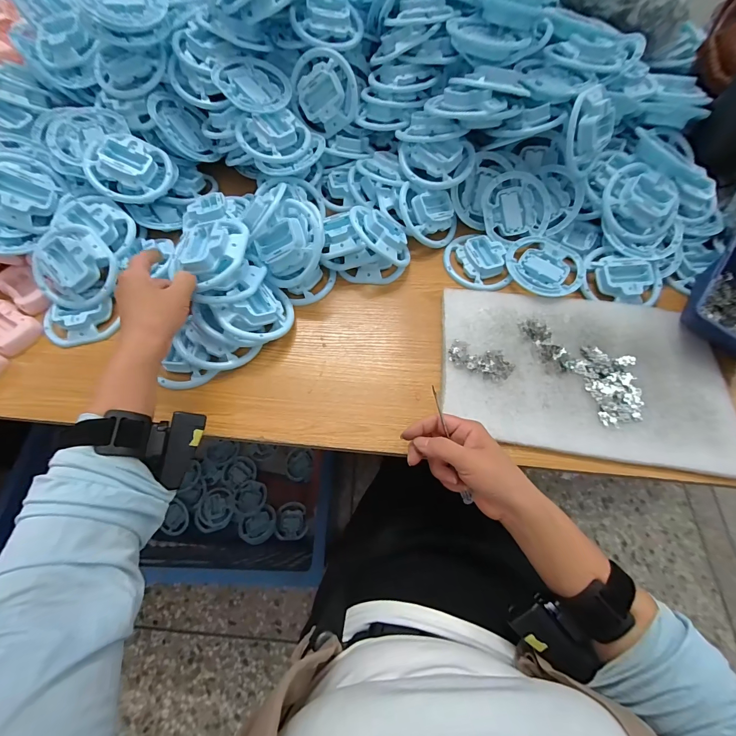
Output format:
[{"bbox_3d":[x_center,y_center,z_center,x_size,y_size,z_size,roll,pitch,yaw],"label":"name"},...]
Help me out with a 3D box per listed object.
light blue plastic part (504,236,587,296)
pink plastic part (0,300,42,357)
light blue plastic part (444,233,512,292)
[{"bbox_3d":[0.246,-0.143,0.473,0.099,0.012,0.100,0,65,-1],"label":"light blue plastic part"},{"bbox_3d":[-0.462,-0.053,0.429,0.082,0.017,0.051,26,67,11],"label":"pink plastic part"},{"bbox_3d":[0.155,-0.151,0.484,0.083,0.020,0.099,-5,65,-3],"label":"light blue plastic part"}]

